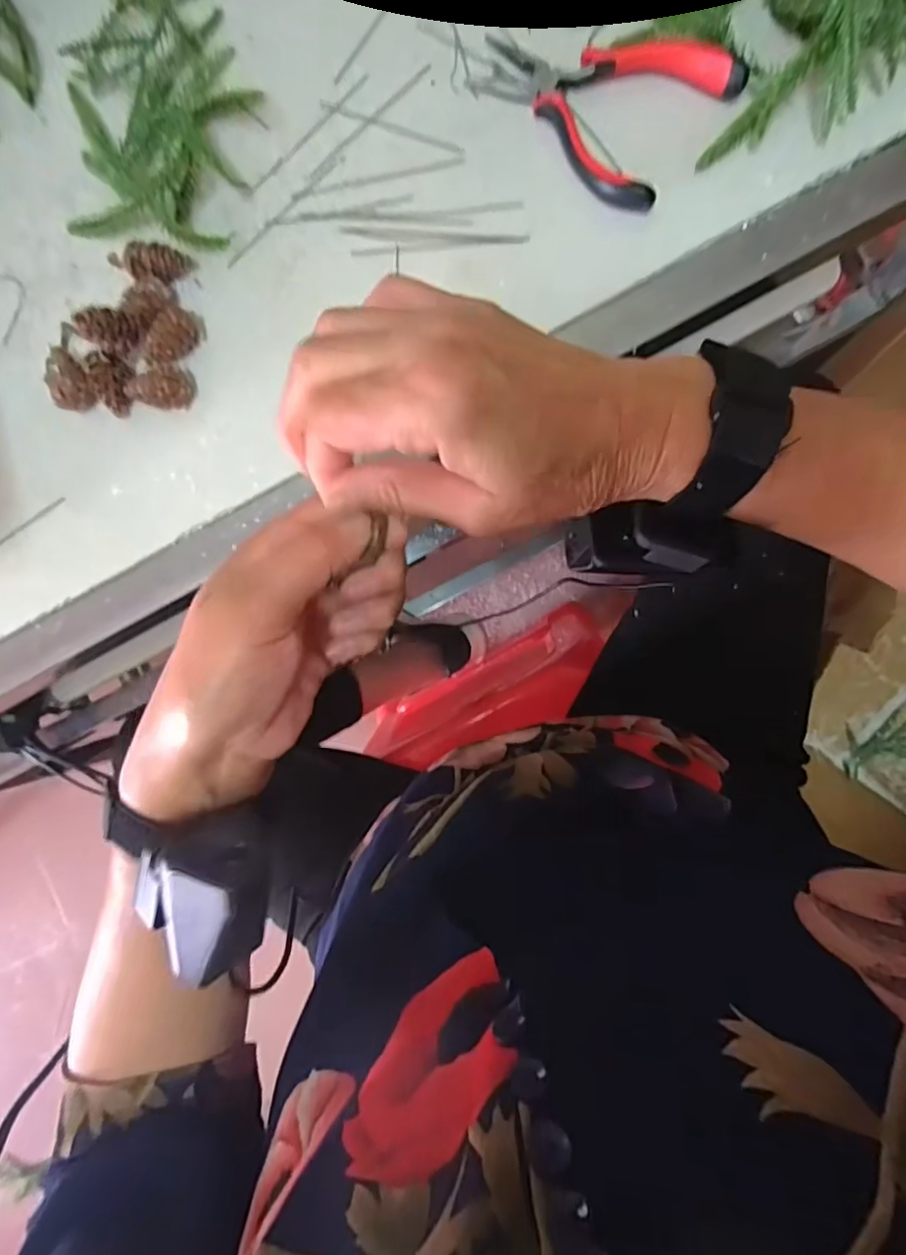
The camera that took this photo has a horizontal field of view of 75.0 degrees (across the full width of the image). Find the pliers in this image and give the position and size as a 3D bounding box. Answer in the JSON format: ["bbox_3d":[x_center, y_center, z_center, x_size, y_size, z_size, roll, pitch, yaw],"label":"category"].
[{"bbox_3d":[0.078,-0.292,0.318,0.126,0.008,0.086,41,93,4],"label":"pliers"}]

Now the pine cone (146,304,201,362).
[{"bbox_3d":[-0.161,-0.167,0.340,0.018,0.022,0.033,36,93,4],"label":"pine cone"}]

